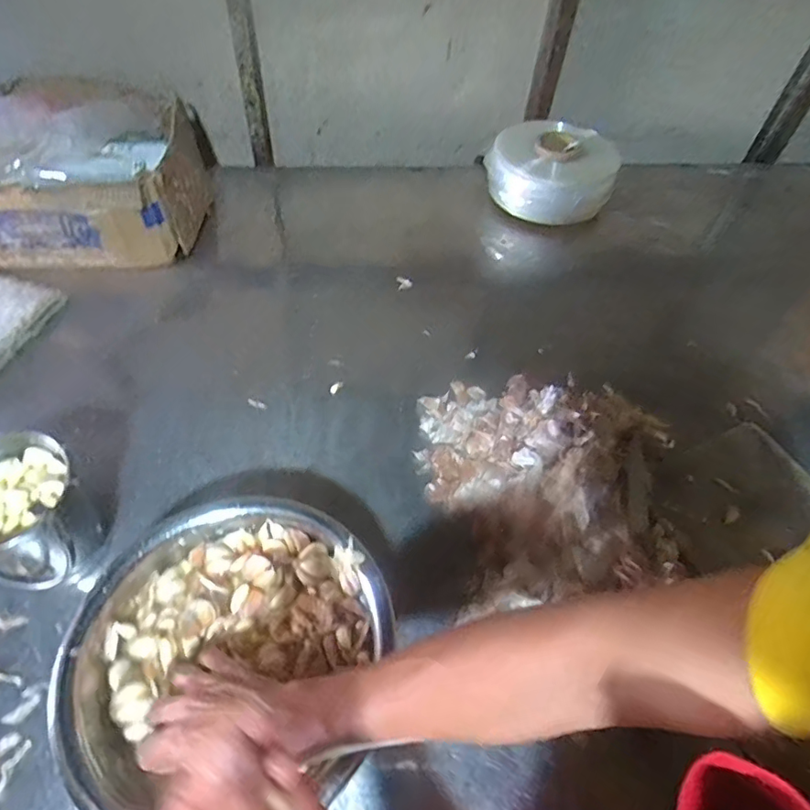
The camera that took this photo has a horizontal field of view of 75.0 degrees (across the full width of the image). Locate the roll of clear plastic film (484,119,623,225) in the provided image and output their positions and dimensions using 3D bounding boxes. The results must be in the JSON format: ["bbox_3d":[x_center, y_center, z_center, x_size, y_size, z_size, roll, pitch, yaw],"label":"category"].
[{"bbox_3d":[0.306,-0.482,1.096,0.213,0.137,0.220,38,60,23],"label":"roll of clear plastic film"}]

